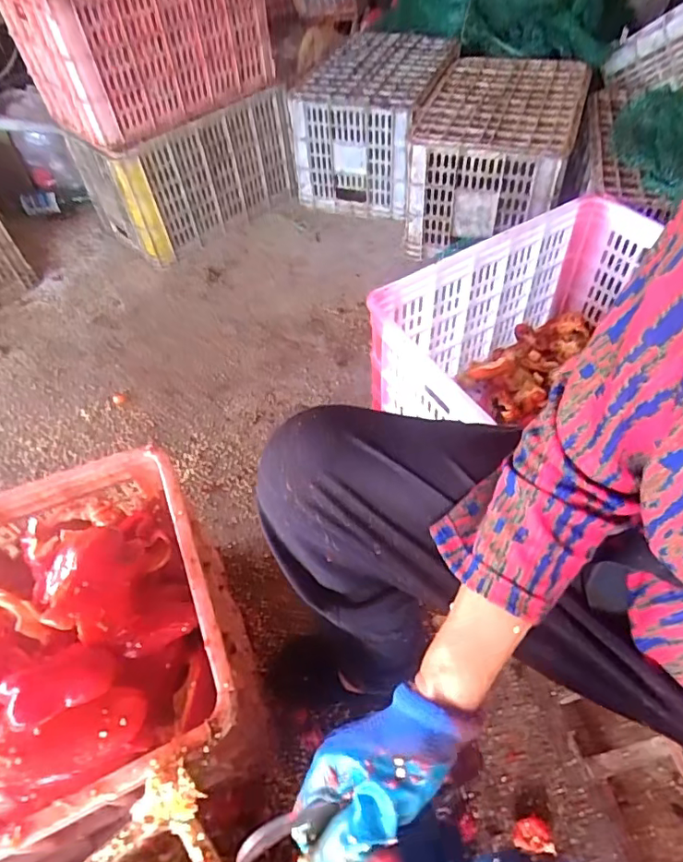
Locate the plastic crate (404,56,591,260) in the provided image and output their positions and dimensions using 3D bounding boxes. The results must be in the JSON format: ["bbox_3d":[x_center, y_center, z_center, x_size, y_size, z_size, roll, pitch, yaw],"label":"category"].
[{"bbox_3d":[0.414,-0.753,1.419,0.359,0.264,0.617,15,54,15],"label":"plastic crate"}]

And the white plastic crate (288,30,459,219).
[{"bbox_3d":[0.121,-0.979,1.663,0.387,0.309,0.678,13,54,14],"label":"white plastic crate"}]

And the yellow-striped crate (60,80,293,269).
[{"bbox_3d":[-0.423,-0.722,1.476,0.330,0.310,0.506,29,59,24],"label":"yellow-striped crate"}]

